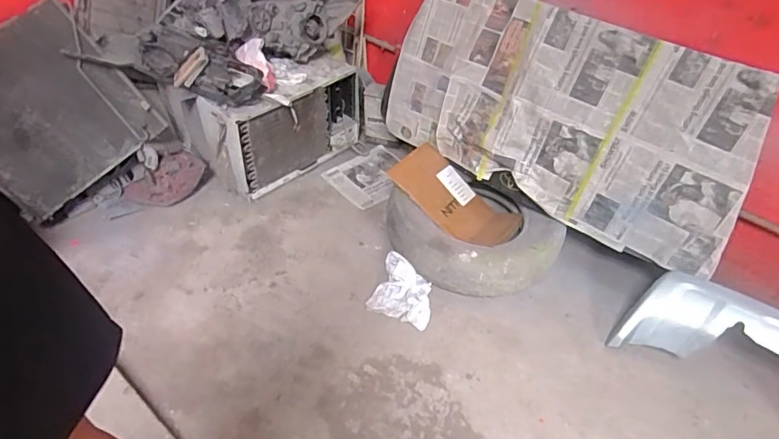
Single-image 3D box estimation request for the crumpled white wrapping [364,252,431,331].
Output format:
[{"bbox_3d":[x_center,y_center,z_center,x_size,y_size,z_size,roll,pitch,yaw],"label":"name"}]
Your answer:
[{"bbox_3d":[0.052,0.222,1.579,0.205,0.069,0.207,17,47,14],"label":"crumpled white wrapping"}]

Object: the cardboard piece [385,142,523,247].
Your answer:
[{"bbox_3d":[0.212,-0.078,1.746,0.490,0.104,0.273,34,53,27],"label":"cardboard piece"}]

